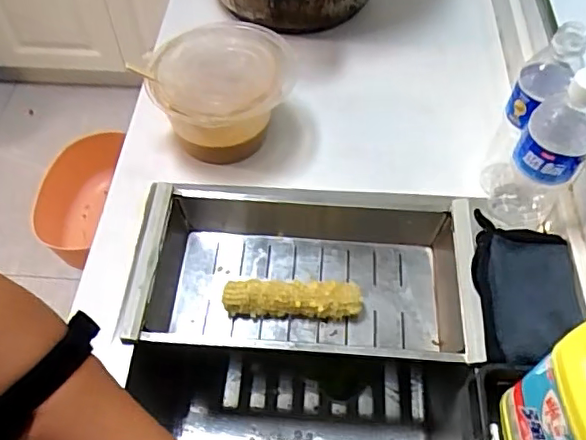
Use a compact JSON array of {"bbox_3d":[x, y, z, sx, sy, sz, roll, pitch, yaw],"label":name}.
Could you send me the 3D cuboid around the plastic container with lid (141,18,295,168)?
[{"bbox_3d":[-0.086,-0.154,0.707,0.159,0.102,0.159,7,55,5],"label":"plastic container with lid"}]

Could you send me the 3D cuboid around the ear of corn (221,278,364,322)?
[{"bbox_3d":[0.000,0.090,0.654,0.155,0.029,0.036,2,55,2],"label":"ear of corn"}]

